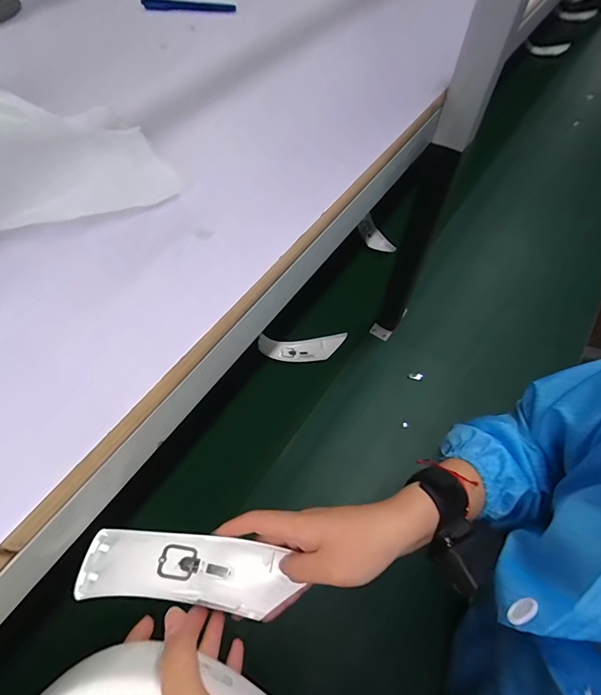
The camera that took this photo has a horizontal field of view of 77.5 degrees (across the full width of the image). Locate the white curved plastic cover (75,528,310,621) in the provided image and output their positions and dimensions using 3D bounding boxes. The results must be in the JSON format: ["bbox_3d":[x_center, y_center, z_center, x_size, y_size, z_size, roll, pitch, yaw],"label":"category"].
[{"bbox_3d":[-0.078,0.171,0.287,0.157,0.040,0.049,21,55,-19],"label":"white curved plastic cover"}]

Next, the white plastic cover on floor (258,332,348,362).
[{"bbox_3d":[0.006,-0.001,0.775,0.179,0.045,0.049,-4,58,-4],"label":"white plastic cover on floor"}]

